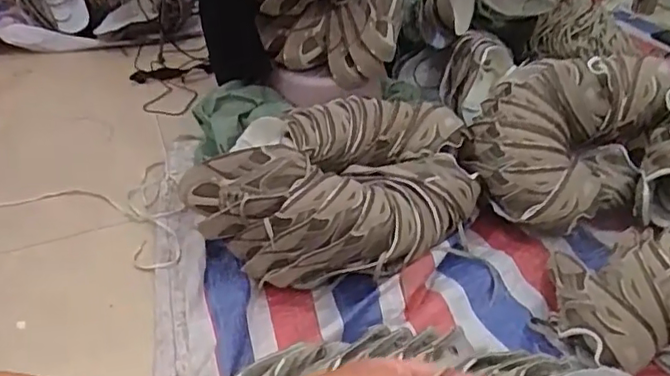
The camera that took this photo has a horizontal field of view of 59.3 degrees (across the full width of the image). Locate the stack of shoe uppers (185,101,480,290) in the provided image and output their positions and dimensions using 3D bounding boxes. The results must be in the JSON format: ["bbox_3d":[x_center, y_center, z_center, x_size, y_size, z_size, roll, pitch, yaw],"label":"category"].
[{"bbox_3d":[0.000,-0.013,1.096,0.519,0.158,0.364,-12,38,-11],"label":"stack of shoe uppers"}]

